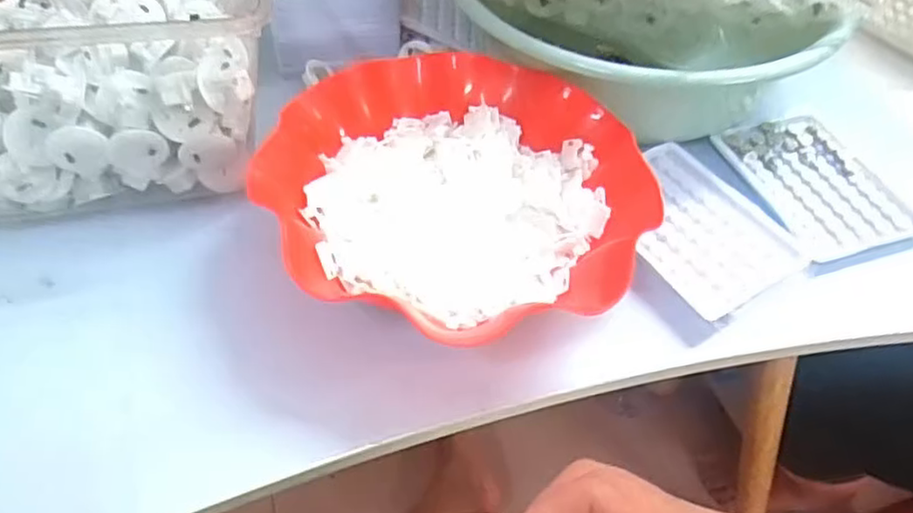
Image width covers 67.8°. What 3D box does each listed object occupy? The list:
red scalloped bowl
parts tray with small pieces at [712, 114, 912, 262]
[{"bbox_3d":[-0.002,-0.043,0.419,0.216,0.047,0.202,-14,53,-16],"label":"red scalloped bowl"},{"bbox_3d":[0.253,-0.056,0.487,0.089,0.013,0.127,-12,52,-14],"label":"parts tray with small pieces"}]

